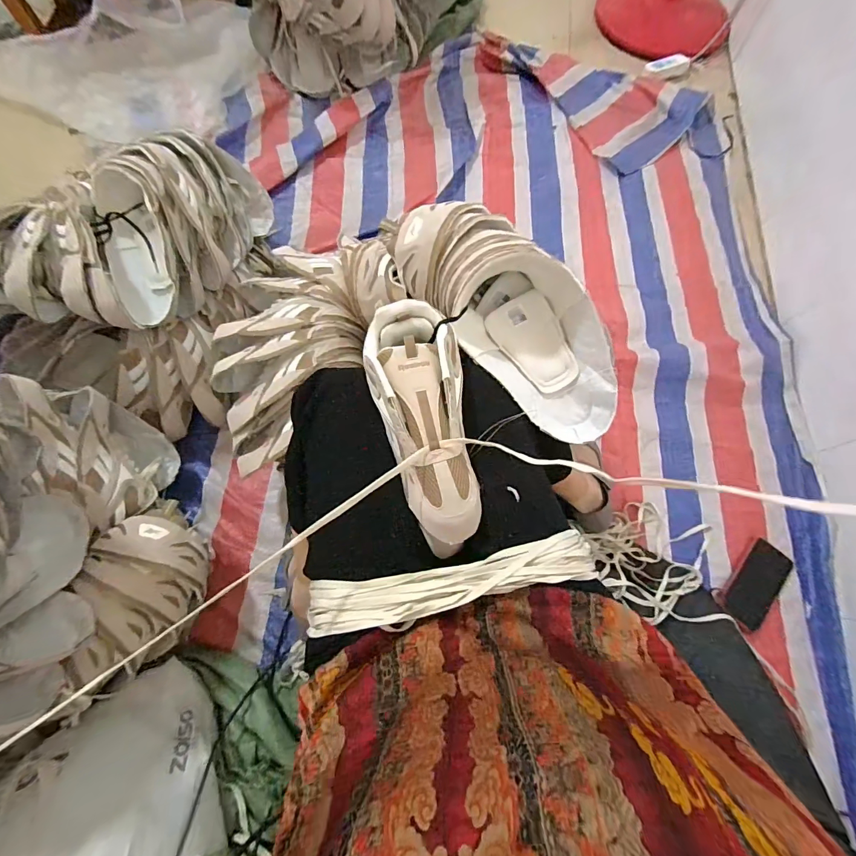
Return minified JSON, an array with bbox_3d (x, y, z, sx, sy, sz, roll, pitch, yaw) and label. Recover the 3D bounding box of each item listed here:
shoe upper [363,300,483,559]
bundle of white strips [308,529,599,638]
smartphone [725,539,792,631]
[{"bbox_3d":[0.000,-0.007,0.437,0.106,0.075,0.268,-11,72,-5],"label":"shoe upper"},{"bbox_3d":[0.027,0.161,0.415,0.300,0.035,0.053,-10,72,-5],"label":"bundle of white strips"},{"bbox_3d":[0.592,0.281,0.723,0.070,0.011,0.153,37,74,10],"label":"smartphone"}]

